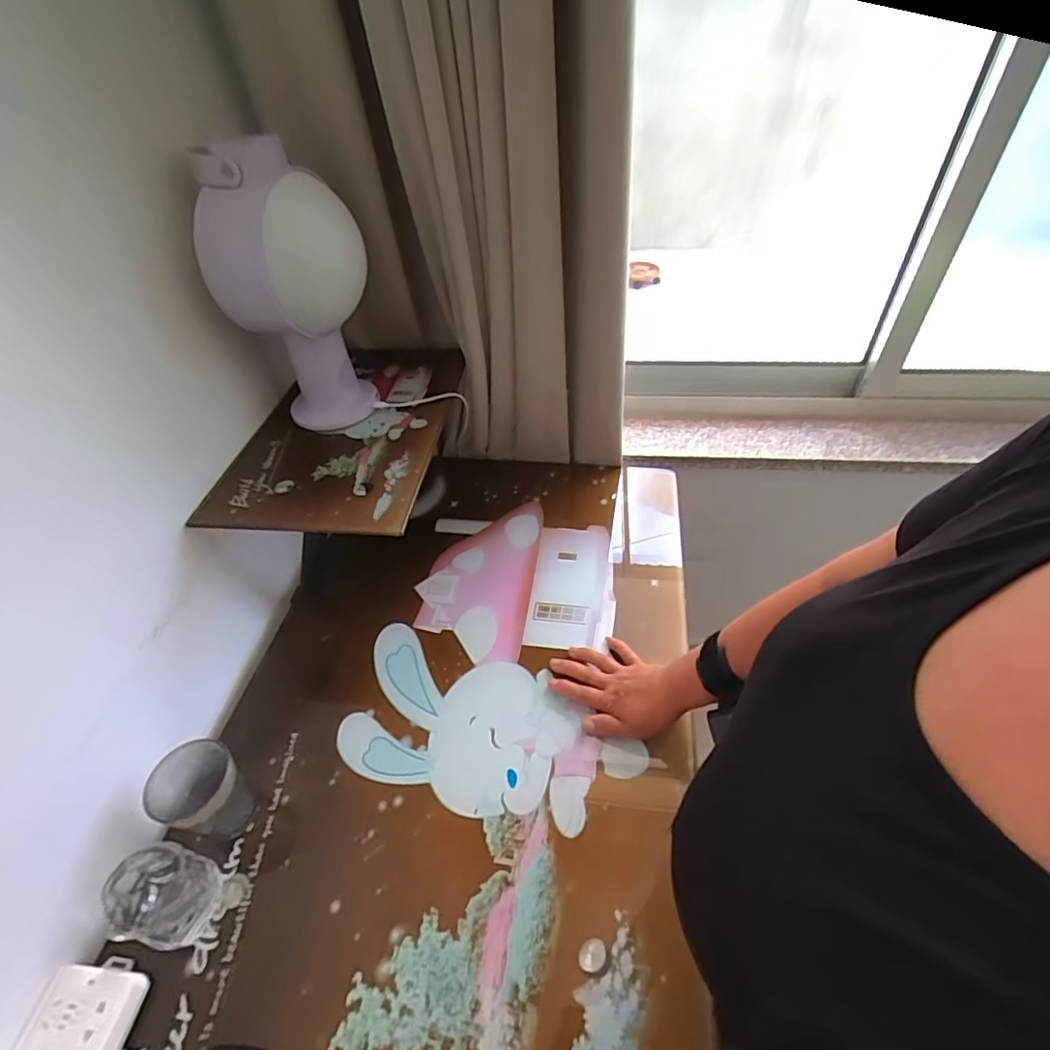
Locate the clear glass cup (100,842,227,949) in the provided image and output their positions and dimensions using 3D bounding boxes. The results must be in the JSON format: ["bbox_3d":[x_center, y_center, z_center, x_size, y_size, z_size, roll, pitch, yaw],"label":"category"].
[{"bbox_3d":[-0.331,0.342,0.504,0.078,0.078,0.064,0,44,6],"label":"clear glass cup"}]

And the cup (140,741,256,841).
[{"bbox_3d":[-0.321,0.275,0.557,0.075,0.098,0.069,-3,43,2],"label":"cup"}]

